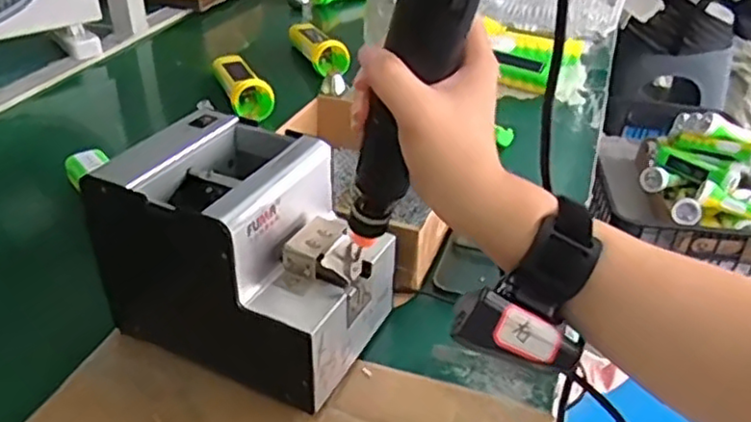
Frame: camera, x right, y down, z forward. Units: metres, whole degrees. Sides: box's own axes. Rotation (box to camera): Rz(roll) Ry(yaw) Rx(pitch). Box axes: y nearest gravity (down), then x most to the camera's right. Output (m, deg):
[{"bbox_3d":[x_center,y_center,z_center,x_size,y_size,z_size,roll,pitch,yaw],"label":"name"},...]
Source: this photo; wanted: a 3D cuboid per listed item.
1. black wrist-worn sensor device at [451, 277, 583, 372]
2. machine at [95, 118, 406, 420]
[{"bbox_3d":[0.078,0.068,0.384,0.072,0.031,0.023,22,-3,-7],"label":"black wrist-worn sensor device"},{"bbox_3d":[-0.094,0.028,0.503,0.182,0.140,0.130,14,36,19],"label":"machine"}]

